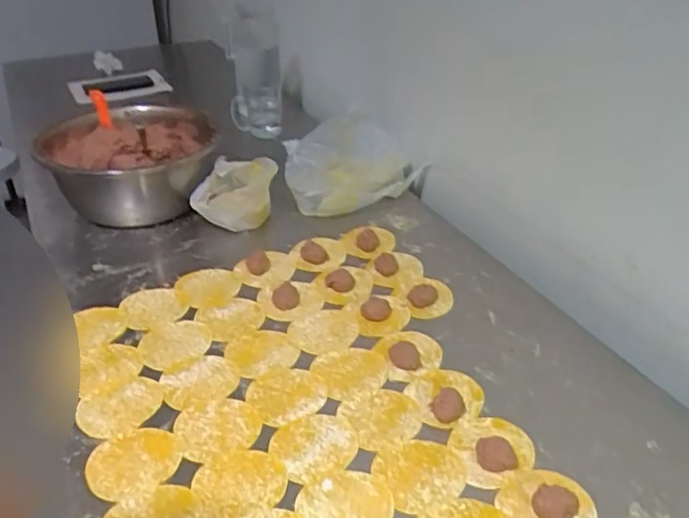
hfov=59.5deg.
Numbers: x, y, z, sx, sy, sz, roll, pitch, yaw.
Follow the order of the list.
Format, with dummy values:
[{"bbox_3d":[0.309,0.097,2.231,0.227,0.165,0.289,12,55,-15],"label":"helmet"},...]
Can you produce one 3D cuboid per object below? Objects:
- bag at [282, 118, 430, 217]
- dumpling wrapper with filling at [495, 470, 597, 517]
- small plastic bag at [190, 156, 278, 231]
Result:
[{"bbox_3d":[0.012,-0.156,1.036,0.234,0.123,0.155,-1,35,-1],"label":"bag"},{"bbox_3d":[0.184,0.222,0.543,0.073,0.016,0.078,0,35,0],"label":"dumpling wrapper with filling"},{"bbox_3d":[-0.175,-0.099,0.958,0.113,0.106,0.083,14,37,19],"label":"small plastic bag"}]

